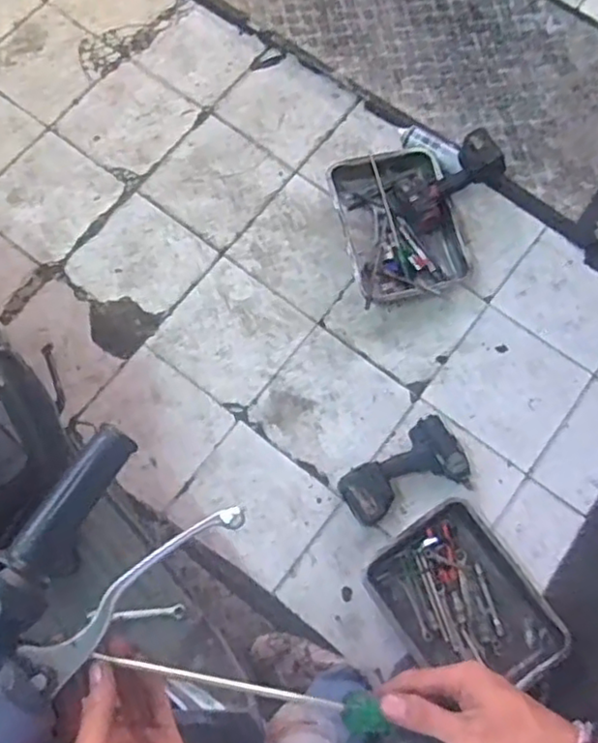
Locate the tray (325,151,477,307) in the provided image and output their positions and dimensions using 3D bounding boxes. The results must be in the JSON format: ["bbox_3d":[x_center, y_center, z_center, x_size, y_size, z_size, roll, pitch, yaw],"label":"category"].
[{"bbox_3d":[0.251,-0.371,1.628,0.296,0.073,0.376,-13,74,-4],"label":"tray"}]

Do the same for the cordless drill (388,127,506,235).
[{"bbox_3d":[0.369,-0.469,1.618,0.279,0.115,0.161,-35,75,15],"label":"cordless drill"}]

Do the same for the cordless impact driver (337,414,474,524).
[{"bbox_3d":[0.234,0.226,1.446,0.289,0.089,0.179,-26,75,-8],"label":"cordless impact driver"}]

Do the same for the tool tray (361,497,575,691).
[{"bbox_3d":[0.351,0.499,1.381,0.297,0.045,0.392,-36,77,-11],"label":"tool tray"}]

